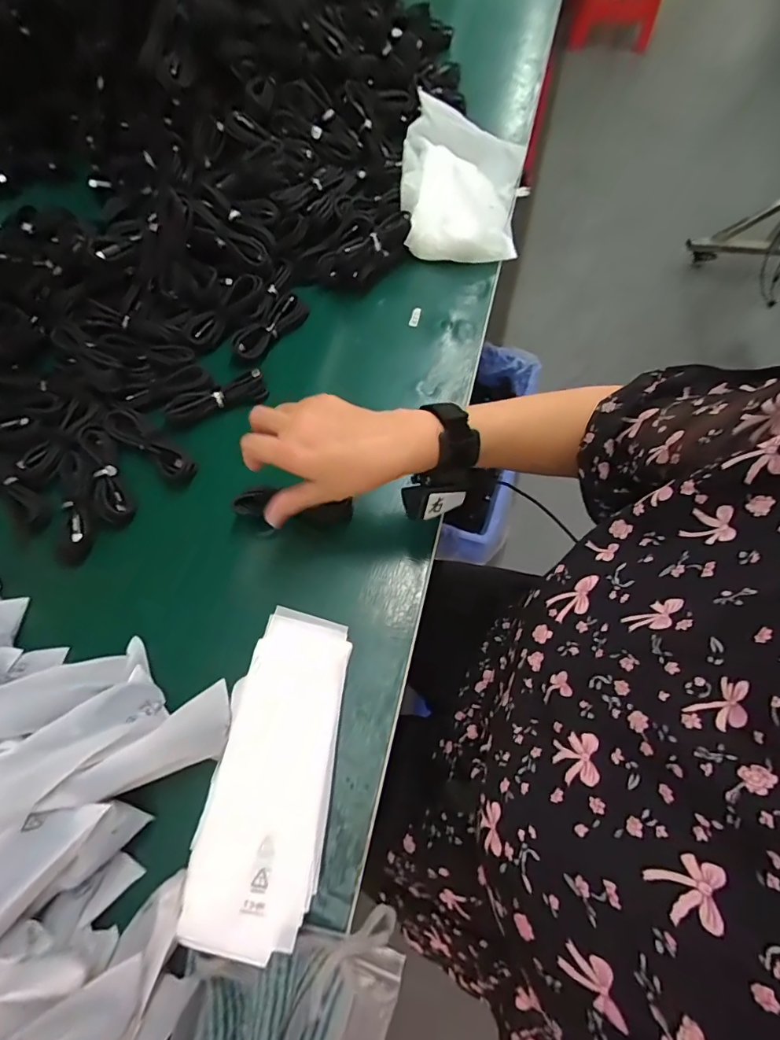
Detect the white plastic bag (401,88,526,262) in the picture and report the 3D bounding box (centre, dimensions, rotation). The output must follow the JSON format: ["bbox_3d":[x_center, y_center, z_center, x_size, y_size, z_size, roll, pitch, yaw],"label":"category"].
[{"bbox_3d":[0.097,-0.446,0.633,0.162,0.075,0.240,6,67,2],"label":"white plastic bag"}]

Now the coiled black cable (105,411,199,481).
[{"bbox_3d":[-0.252,-0.079,0.489,0.114,0.025,0.028,33,70,13],"label":"coiled black cable"}]

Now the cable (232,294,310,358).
[{"bbox_3d":[-0.138,-0.224,0.543,0.036,0.013,0.100,40,72,15],"label":"cable"}]

